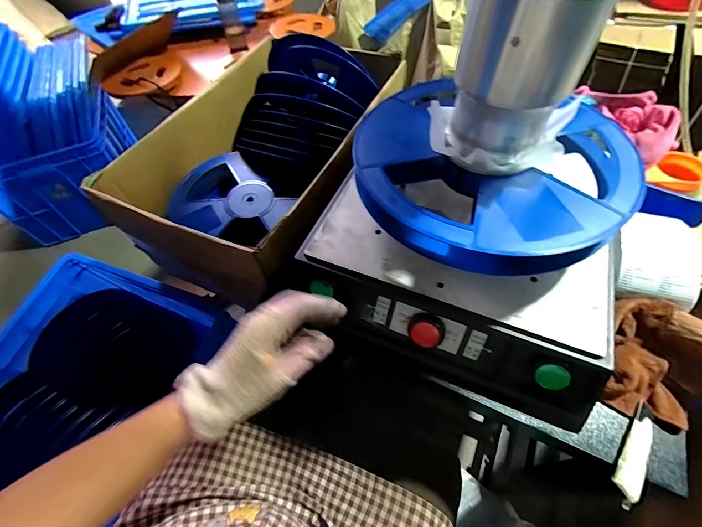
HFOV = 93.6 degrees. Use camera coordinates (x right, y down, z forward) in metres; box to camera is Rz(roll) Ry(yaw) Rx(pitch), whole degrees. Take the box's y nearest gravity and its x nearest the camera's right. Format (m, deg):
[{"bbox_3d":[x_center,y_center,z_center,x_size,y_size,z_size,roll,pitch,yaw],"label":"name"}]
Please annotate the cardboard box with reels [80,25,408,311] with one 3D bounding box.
[{"bbox_3d":[-0.151,-0.228,0.803,0.386,0.333,0.655,21,59,17],"label":"cardboard box with reels"}]

